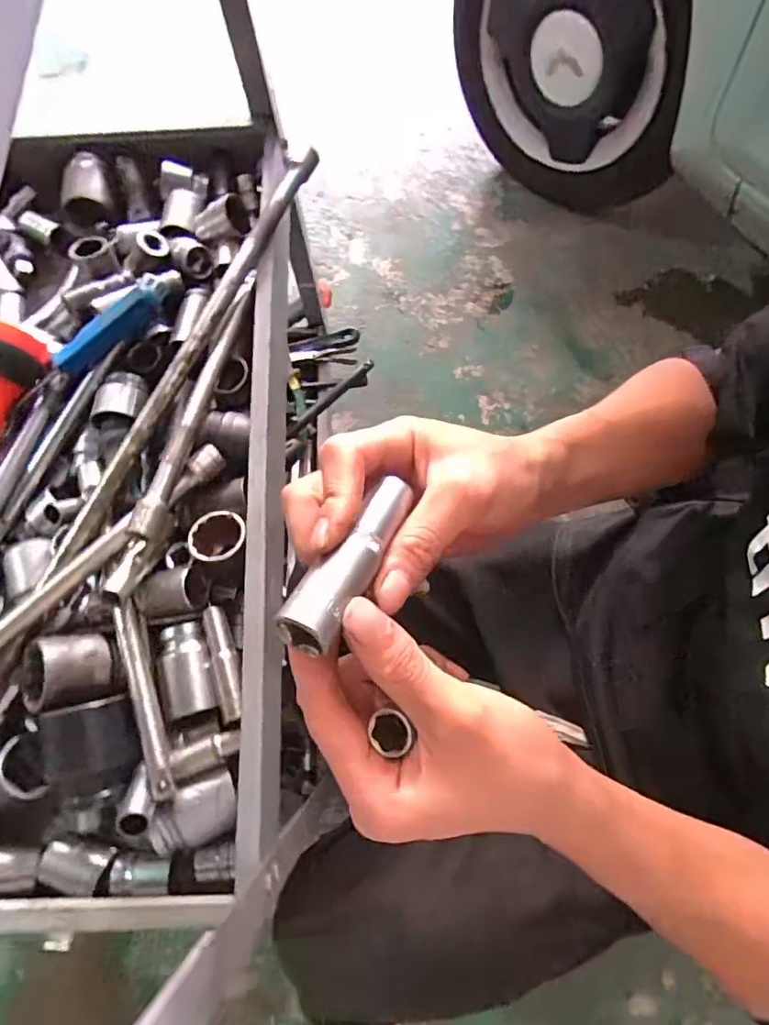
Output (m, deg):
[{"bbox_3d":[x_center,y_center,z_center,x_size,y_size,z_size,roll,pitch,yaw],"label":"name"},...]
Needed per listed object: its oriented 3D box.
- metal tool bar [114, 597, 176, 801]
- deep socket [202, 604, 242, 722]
[{"bbox_3d":[-0.160,0.121,0.352,0.019,0.017,0.126,-21,71,-4],"label":"metal tool bar"},{"bbox_3d":[-0.109,0.101,0.364,0.015,0.009,0.076,-18,71,-3],"label":"deep socket"}]

